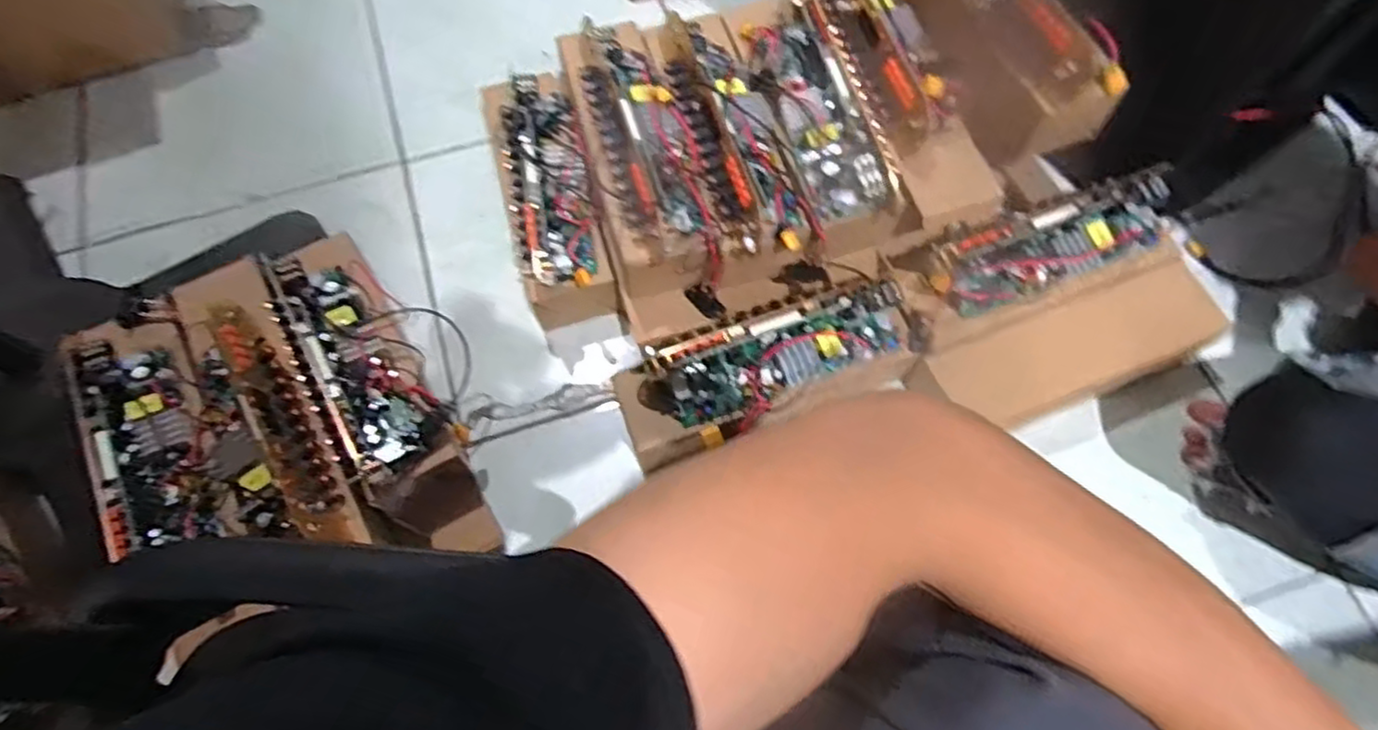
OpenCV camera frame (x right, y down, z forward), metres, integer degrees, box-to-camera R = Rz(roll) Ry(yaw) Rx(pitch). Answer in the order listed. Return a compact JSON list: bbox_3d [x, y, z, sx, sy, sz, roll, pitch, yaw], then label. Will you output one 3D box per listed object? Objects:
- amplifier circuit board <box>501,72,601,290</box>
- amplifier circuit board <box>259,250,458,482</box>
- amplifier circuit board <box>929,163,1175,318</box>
[{"bbox_3d":[-0.156,-0.208,0.797,0.087,0.062,0.274,-12,68,-4],"label":"amplifier circuit board"},{"bbox_3d":[-0.337,-0.014,0.710,0.098,0.035,0.256,-19,69,-45],"label":"amplifier circuit board"},{"bbox_3d":[0.376,-0.124,0.743,0.279,0.054,0.072,-19,69,-7],"label":"amplifier circuit board"}]

